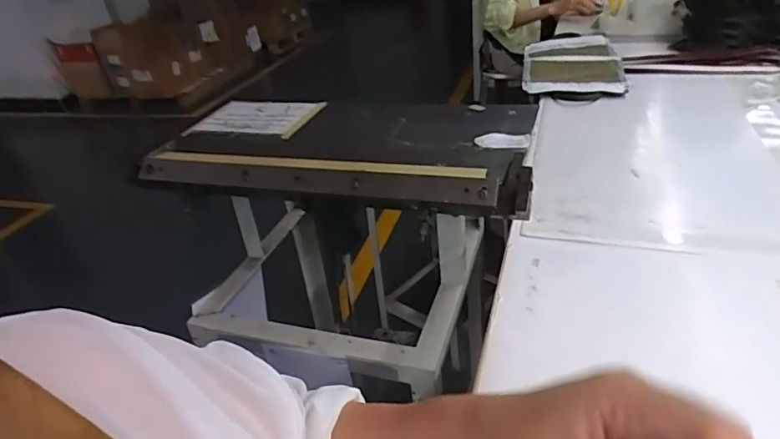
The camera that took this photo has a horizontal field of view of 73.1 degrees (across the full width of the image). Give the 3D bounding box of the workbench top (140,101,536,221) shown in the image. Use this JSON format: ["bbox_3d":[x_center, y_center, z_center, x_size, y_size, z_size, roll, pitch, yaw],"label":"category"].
[{"bbox_3d":[-0.067,-0.137,0.896,0.608,0.044,0.340,5,37,17],"label":"workbench top"}]

